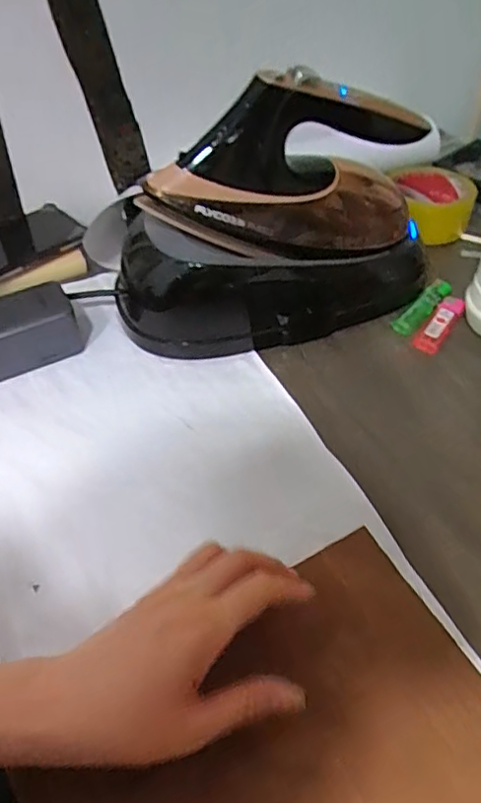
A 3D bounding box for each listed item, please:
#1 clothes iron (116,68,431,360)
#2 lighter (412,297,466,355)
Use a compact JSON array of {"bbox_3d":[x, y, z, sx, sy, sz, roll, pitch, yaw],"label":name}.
[{"bbox_3d":[0.033,-0.155,0.503,0.286,0.194,0.114,-11,50,-10],"label":"clothes iron"},{"bbox_3d":[0.186,-0.072,0.549,0.022,0.013,0.078,29,55,23],"label":"lighter"}]

